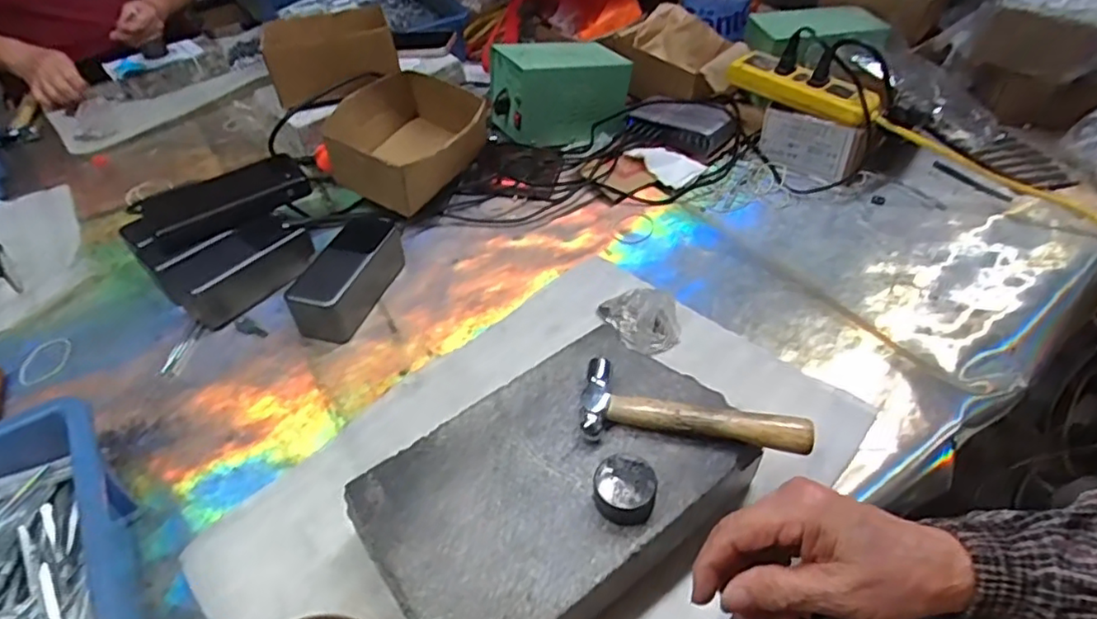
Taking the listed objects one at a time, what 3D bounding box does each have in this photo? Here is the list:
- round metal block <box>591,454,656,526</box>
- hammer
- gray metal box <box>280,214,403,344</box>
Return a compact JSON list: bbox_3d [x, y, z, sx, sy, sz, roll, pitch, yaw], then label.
[{"bbox_3d":[0.047,0.110,0.383,0.037,0.021,0.036,-2,46,2],"label":"round metal block"},{"bbox_3d":[0.100,0.064,0.423,0.149,0.016,0.055,4,46,8],"label":"hammer"},{"bbox_3d":[-0.190,-0.032,0.600,0.056,0.055,0.128,9,47,13],"label":"gray metal box"}]

